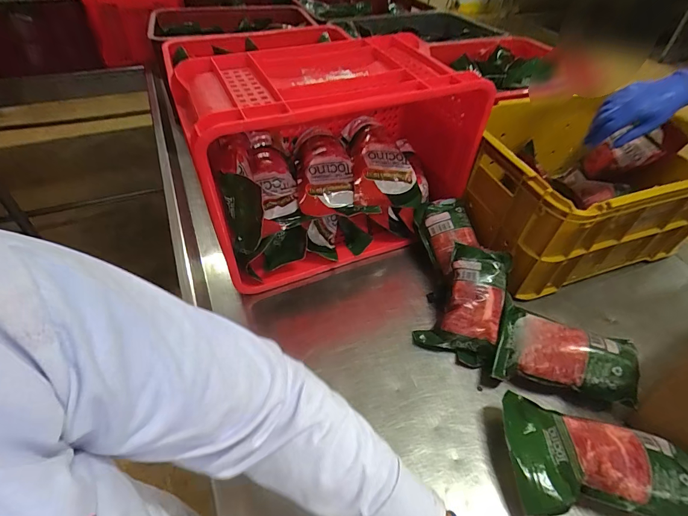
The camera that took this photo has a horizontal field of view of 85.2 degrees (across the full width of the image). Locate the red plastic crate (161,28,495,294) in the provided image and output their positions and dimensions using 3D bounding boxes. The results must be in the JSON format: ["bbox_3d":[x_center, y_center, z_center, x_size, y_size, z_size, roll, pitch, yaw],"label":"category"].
[{"bbox_3d":[-0.022,-0.204,0.777,0.547,0.361,0.303,-20,51,-21],"label":"red plastic crate"}]

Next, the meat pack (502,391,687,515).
[{"bbox_3d":[0.357,0.283,0.523,0.240,0.082,0.141,3,46,0],"label":"meat pack"}]

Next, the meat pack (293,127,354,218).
[{"bbox_3d":[-0.042,-0.171,0.741,0.108,0.065,0.239,-6,47,-9],"label":"meat pack"}]

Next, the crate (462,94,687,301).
[{"bbox_3d":[0.519,-0.164,0.836,0.522,0.233,0.356,-13,49,-15],"label":"crate"}]

